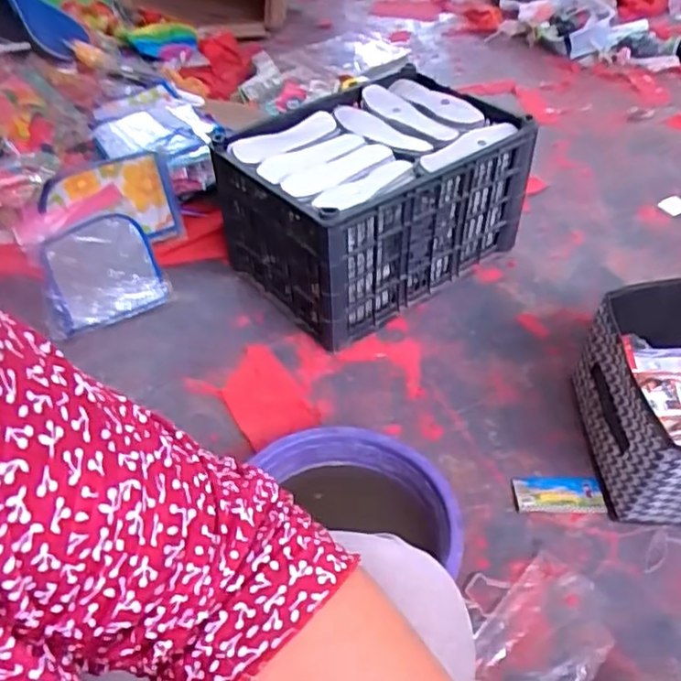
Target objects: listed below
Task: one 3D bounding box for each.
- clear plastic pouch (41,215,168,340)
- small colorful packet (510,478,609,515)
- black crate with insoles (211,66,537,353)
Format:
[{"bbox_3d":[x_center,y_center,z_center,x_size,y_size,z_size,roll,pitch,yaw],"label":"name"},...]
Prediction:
[{"bbox_3d":[-0.500,-0.153,1.359,0.223,0.057,0.278,-16,46,-14],"label":"clear plastic pouch"},{"bbox_3d":[0.309,0.219,0.917,0.121,0.013,0.055,0,44,5],"label":"small colorful packet"},{"bbox_3d":[0.065,-0.276,1.255,0.479,0.274,0.381,-29,49,-24],"label":"black crate with insoles"}]

